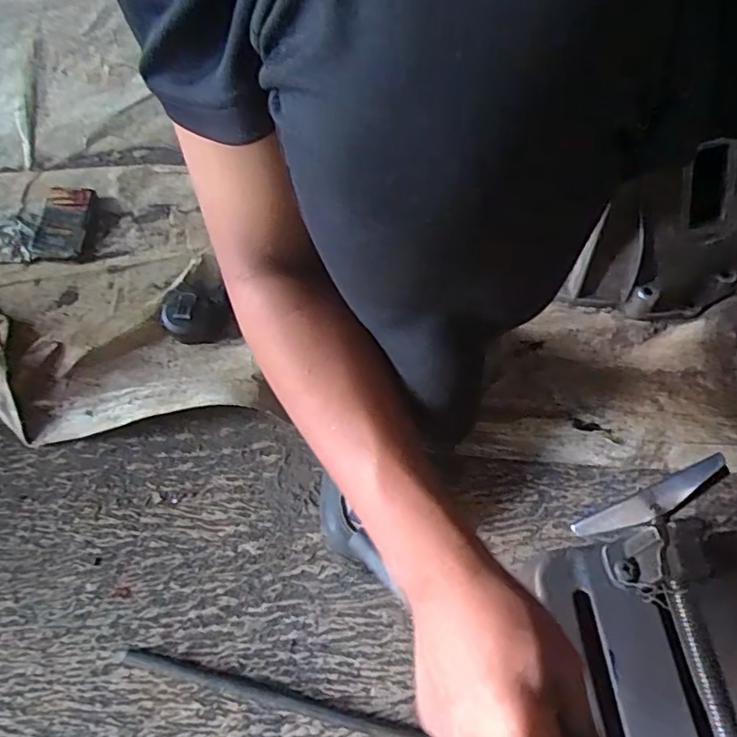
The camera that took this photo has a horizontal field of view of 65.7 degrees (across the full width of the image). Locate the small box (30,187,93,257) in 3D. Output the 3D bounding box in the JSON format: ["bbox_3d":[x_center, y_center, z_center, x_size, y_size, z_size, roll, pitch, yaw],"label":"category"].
[{"bbox_3d":[-0.382,-0.183,0.709,0.057,0.015,0.104,-3,61,-1],"label":"small box"}]

